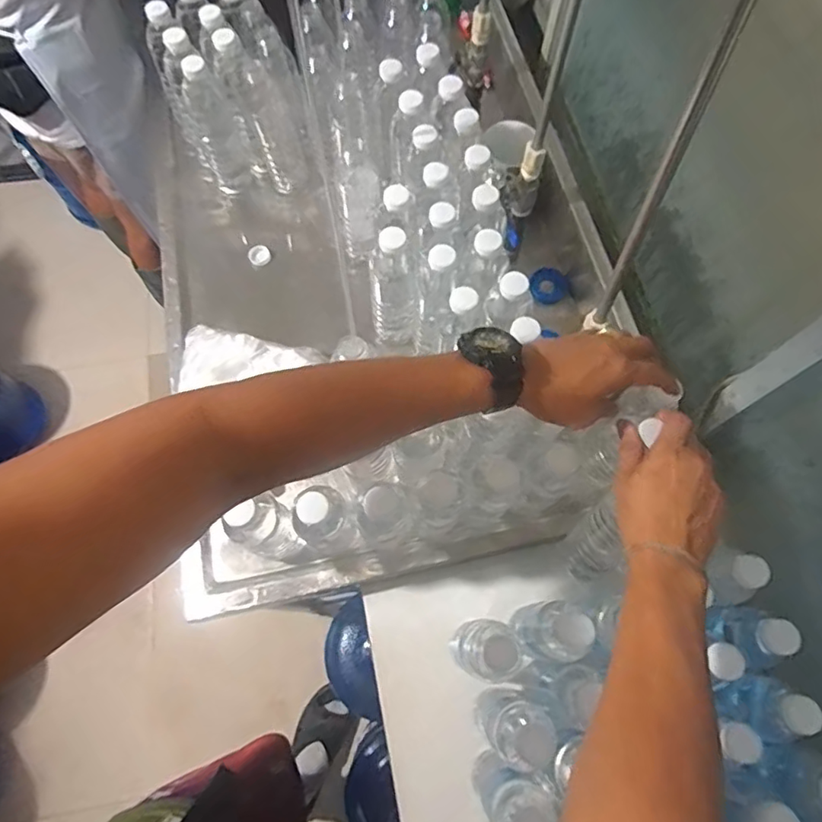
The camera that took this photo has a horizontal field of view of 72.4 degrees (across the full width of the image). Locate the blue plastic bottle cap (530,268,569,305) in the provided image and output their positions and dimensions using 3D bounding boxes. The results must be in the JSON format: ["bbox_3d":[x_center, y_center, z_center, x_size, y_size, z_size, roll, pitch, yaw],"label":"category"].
[{"bbox_3d":[0.215,-0.194,0.874,0.060,0.007,0.054,25,88,9],"label":"blue plastic bottle cap"}]

